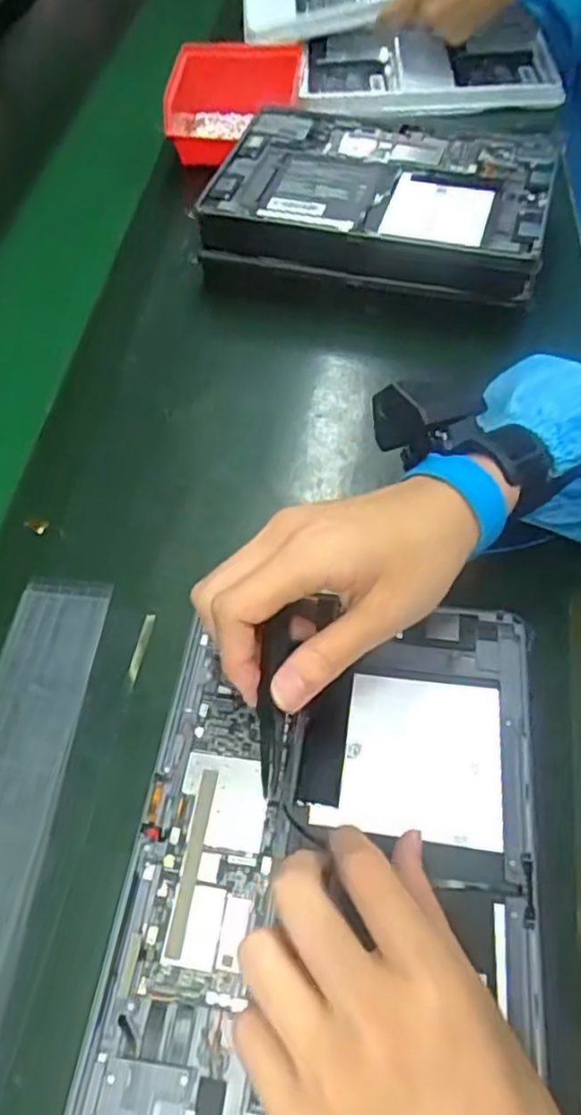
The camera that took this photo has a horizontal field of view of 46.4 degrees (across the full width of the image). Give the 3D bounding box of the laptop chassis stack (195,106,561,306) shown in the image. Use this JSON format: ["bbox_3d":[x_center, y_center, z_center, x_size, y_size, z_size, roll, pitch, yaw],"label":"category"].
[{"bbox_3d":[0.072,-0.280,0.543,0.260,0.057,0.193,14,57,10],"label":"laptop chassis stack"}]

